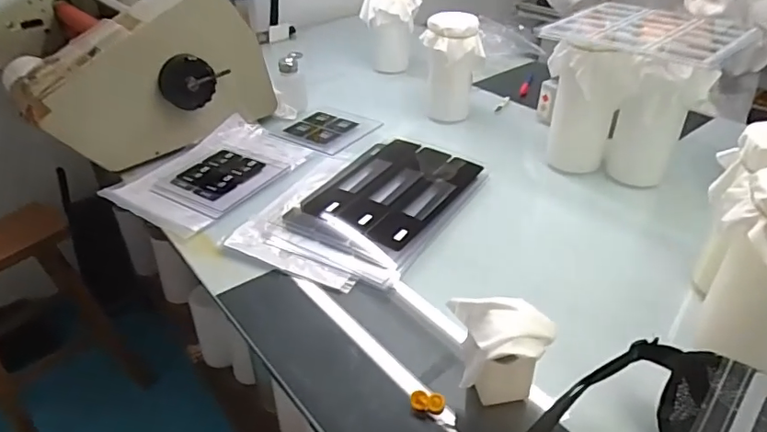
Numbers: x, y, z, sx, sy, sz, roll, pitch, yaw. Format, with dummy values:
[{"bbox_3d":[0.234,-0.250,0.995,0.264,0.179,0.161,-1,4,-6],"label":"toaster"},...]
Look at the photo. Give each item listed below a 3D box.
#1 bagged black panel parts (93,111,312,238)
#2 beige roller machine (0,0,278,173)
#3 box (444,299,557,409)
[{"bbox_3d":[-0.305,-0.088,0.961,0.222,0.025,0.327,21,42,28],"label":"bagged black panel parts"},{"bbox_3d":[-0.588,-0.362,1.118,0.416,0.289,0.600,-29,44,-32],"label":"beige roller machine"},{"bbox_3d":[0.121,0.144,0.528,0.103,0.114,0.067,-1,36,1],"label":"box"}]

